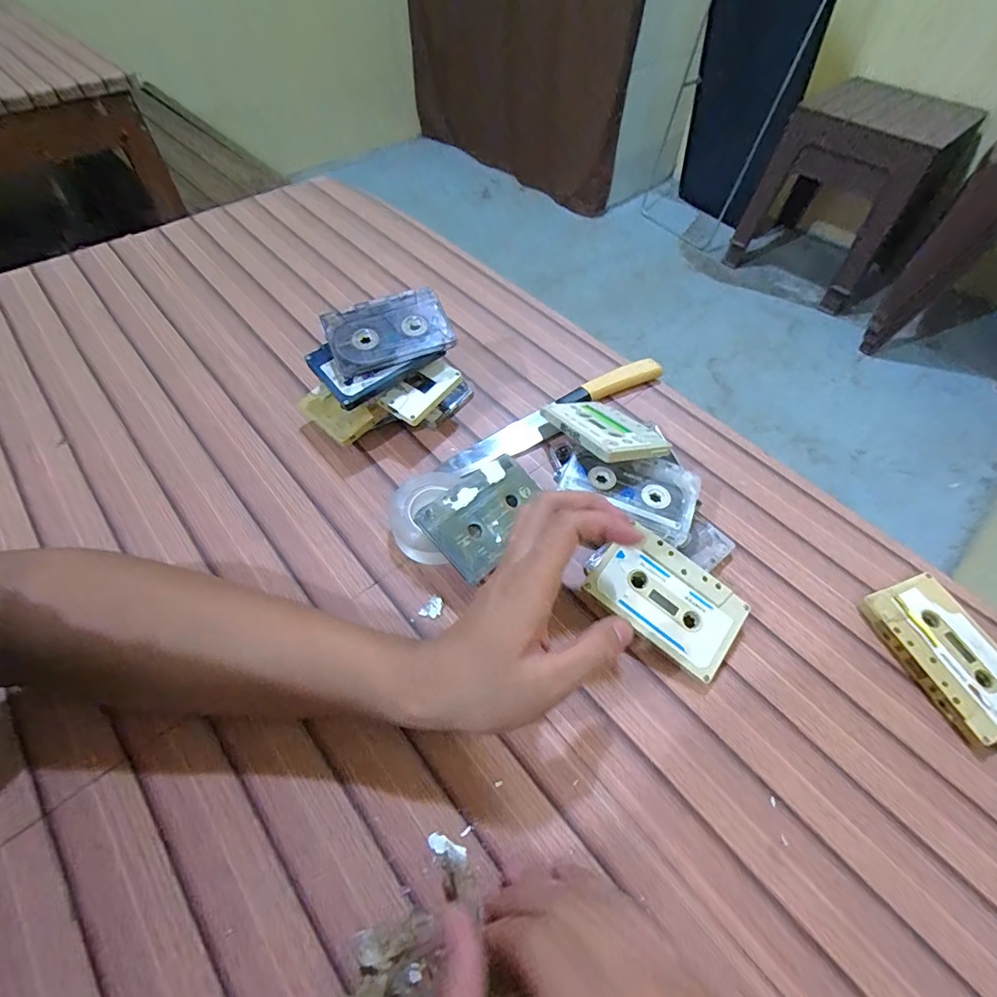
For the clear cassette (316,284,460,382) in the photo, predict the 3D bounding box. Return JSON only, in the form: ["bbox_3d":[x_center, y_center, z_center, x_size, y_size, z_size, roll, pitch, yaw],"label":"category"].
[{"bbox_3d":[-0.091,-0.139,0.399,0.098,0.012,0.060,-22,77,-11],"label":"clear cassette"}]

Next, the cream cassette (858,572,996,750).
[{"bbox_3d":[0.304,0.102,0.321,0.067,0.011,0.099,-18,58,-13],"label":"cream cassette"}]

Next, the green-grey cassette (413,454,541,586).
[{"bbox_3d":[-0.007,0.009,0.355,0.060,0.008,0.097,47,55,5],"label":"green-grey cassette"}]

